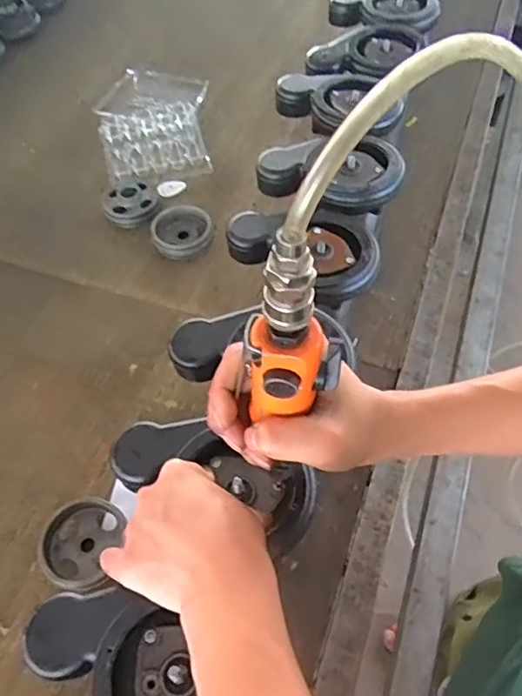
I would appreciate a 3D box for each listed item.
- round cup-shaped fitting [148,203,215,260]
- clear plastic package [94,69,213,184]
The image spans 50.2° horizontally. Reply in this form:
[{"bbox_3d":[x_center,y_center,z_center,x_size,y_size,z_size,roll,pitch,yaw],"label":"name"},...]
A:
[{"bbox_3d":[-0.118,-0.177,0.835,0.091,0.039,0.095,2,56,5],"label":"round cup-shaped fitting"},{"bbox_3d":[-0.187,-0.407,0.999,0.201,0.036,0.318,-14,56,-6],"label":"clear plastic package"}]

